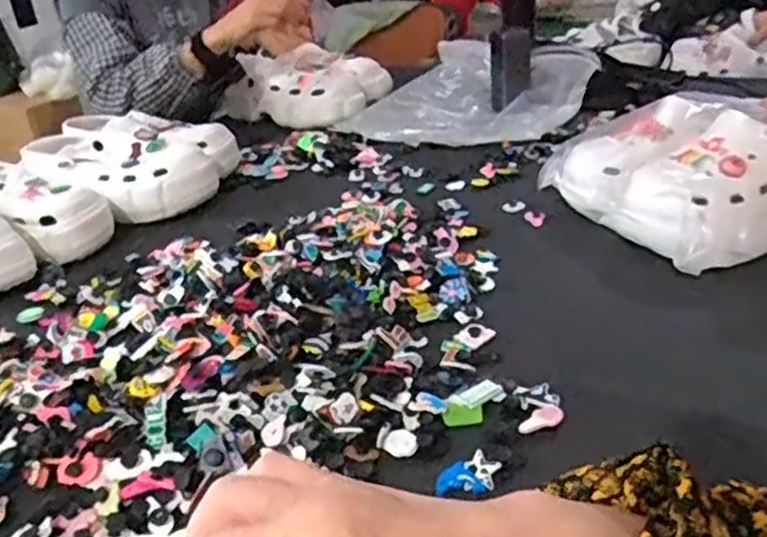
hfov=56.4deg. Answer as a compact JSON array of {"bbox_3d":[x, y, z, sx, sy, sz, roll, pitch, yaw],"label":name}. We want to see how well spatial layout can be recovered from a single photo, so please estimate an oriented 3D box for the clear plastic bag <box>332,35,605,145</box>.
[{"bbox_3d":[0.149,-0.285,1.149,0.309,0.079,0.349,12,32,30],"label":"clear plastic bag"}]

